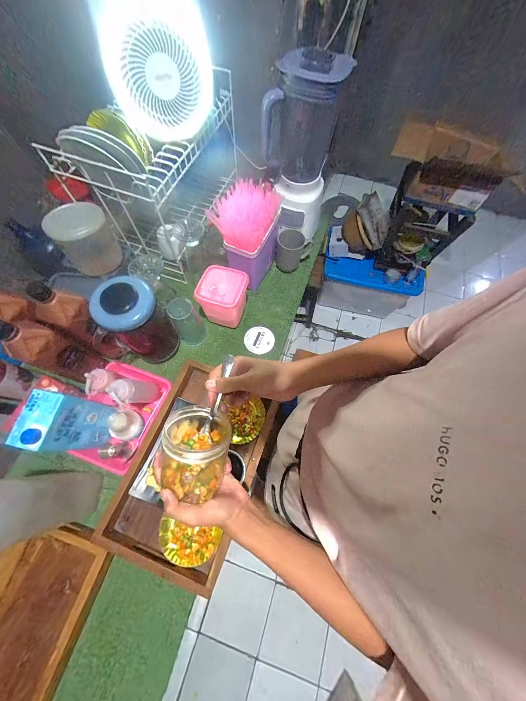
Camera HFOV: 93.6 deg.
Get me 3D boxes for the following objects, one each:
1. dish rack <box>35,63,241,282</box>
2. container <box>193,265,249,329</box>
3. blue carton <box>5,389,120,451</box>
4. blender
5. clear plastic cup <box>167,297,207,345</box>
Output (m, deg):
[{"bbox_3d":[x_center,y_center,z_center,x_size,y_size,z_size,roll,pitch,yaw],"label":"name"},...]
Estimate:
[{"bbox_3d":[-0.265,-0.487,0.697,0.241,0.311,0.437,21,67,7],"label":"dish rack"},{"bbox_3d":[-0.100,-0.136,0.654,0.115,0.114,0.112,13,67,3],"label":"container"},{"bbox_3d":[-0.377,0.143,0.484,0.069,0.160,0.096,12,67,3],"label":"blue carton"},{"bbox_3d":[0.091,-0.516,0.646,0.172,0.355,0.184,9,66,2],"label":"blender"},{"bbox_3d":[-0.193,-0.074,0.632,0.068,0.141,0.062,1,66,-2],"label":"clear plastic cup"}]

